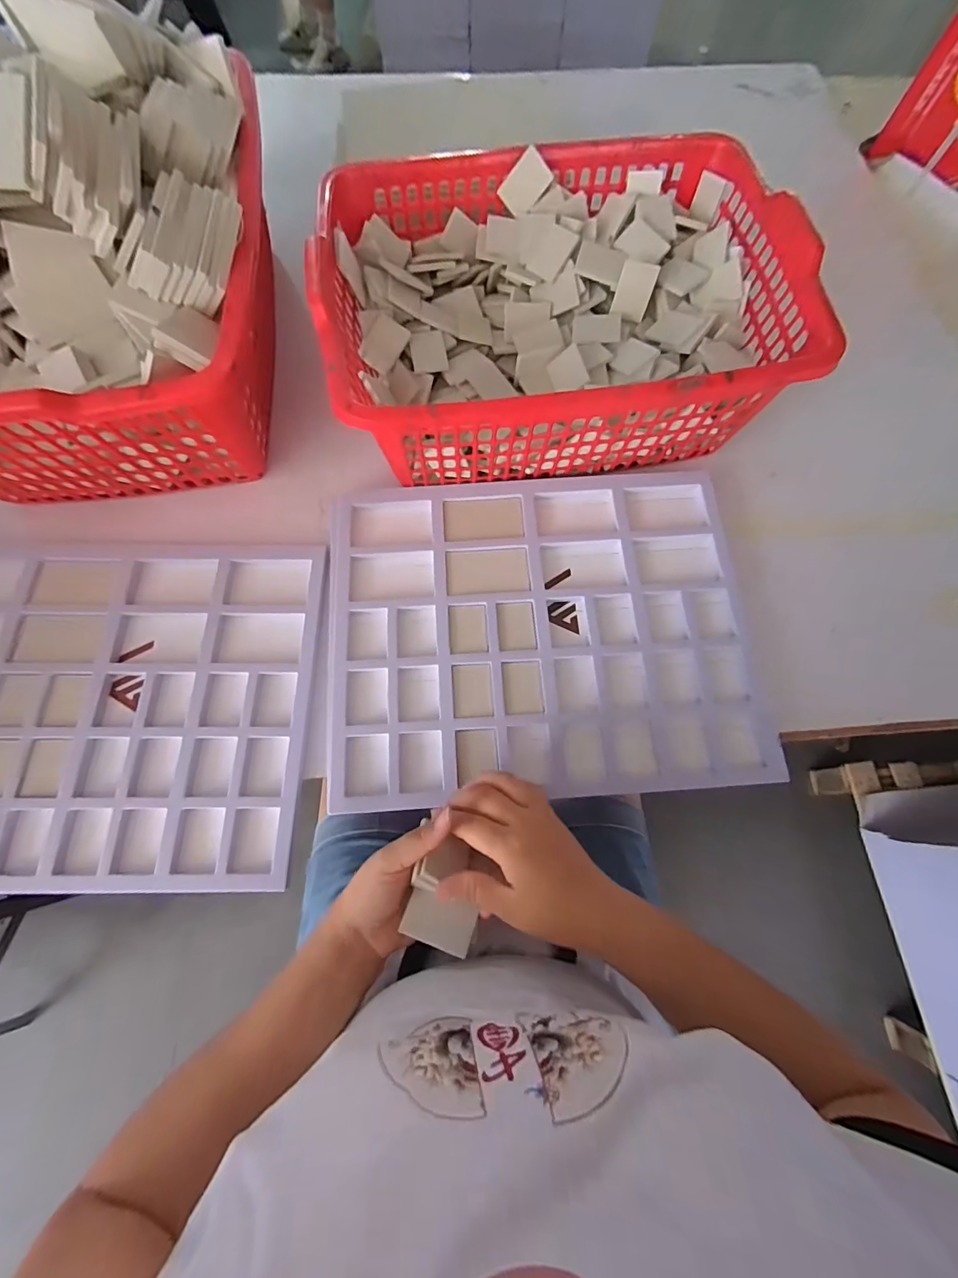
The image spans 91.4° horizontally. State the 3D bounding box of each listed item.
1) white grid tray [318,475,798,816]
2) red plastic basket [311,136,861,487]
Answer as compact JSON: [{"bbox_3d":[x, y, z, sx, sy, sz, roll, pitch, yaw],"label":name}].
[{"bbox_3d":[0.065,-0.016,0.486,0.420,0.018,0.337,-4,71,-3],"label":"white grid tray"},{"bbox_3d":[0.083,-0.356,0.523,0.467,0.144,0.349,-7,72,-4],"label":"red plastic basket"}]

